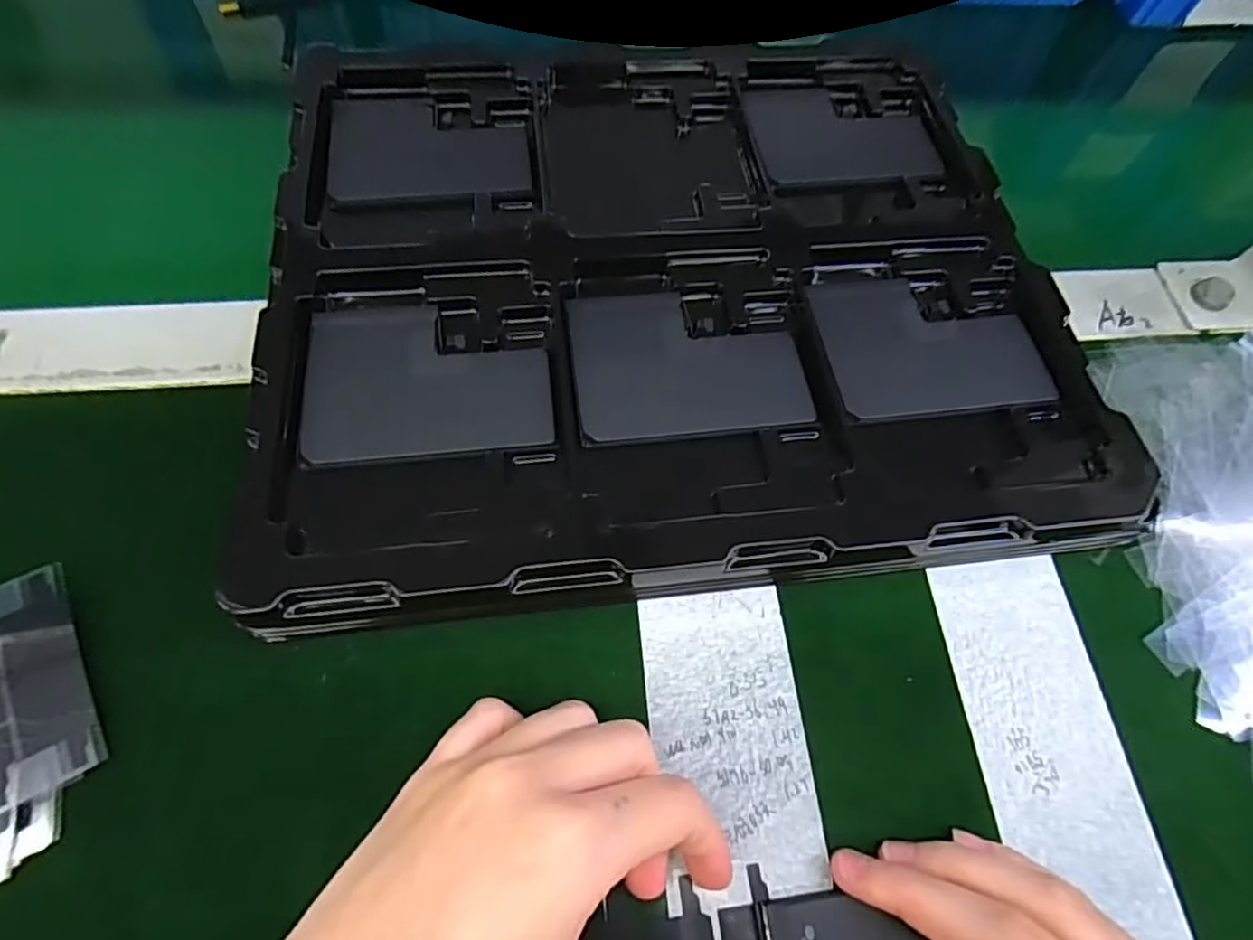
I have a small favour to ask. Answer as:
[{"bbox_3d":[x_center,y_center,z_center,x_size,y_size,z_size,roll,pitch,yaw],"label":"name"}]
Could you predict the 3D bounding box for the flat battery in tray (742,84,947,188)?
[{"bbox_3d":[0.108,-0.171,0.329,0.090,0.006,0.068,-5,67,-5],"label":"flat battery in tray"}]

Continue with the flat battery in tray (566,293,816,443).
[{"bbox_3d":[0.024,-0.044,0.259,0.089,0.004,0.065,-6,67,-6],"label":"flat battery in tray"}]

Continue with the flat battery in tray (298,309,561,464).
[{"bbox_3d":[-0.076,-0.036,0.248,0.090,0.007,0.068,-7,67,-6],"label":"flat battery in tray"}]

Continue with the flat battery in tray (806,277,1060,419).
[{"bbox_3d":[0.124,-0.054,0.269,0.086,0.006,0.068,-5,67,-5],"label":"flat battery in tray"}]

